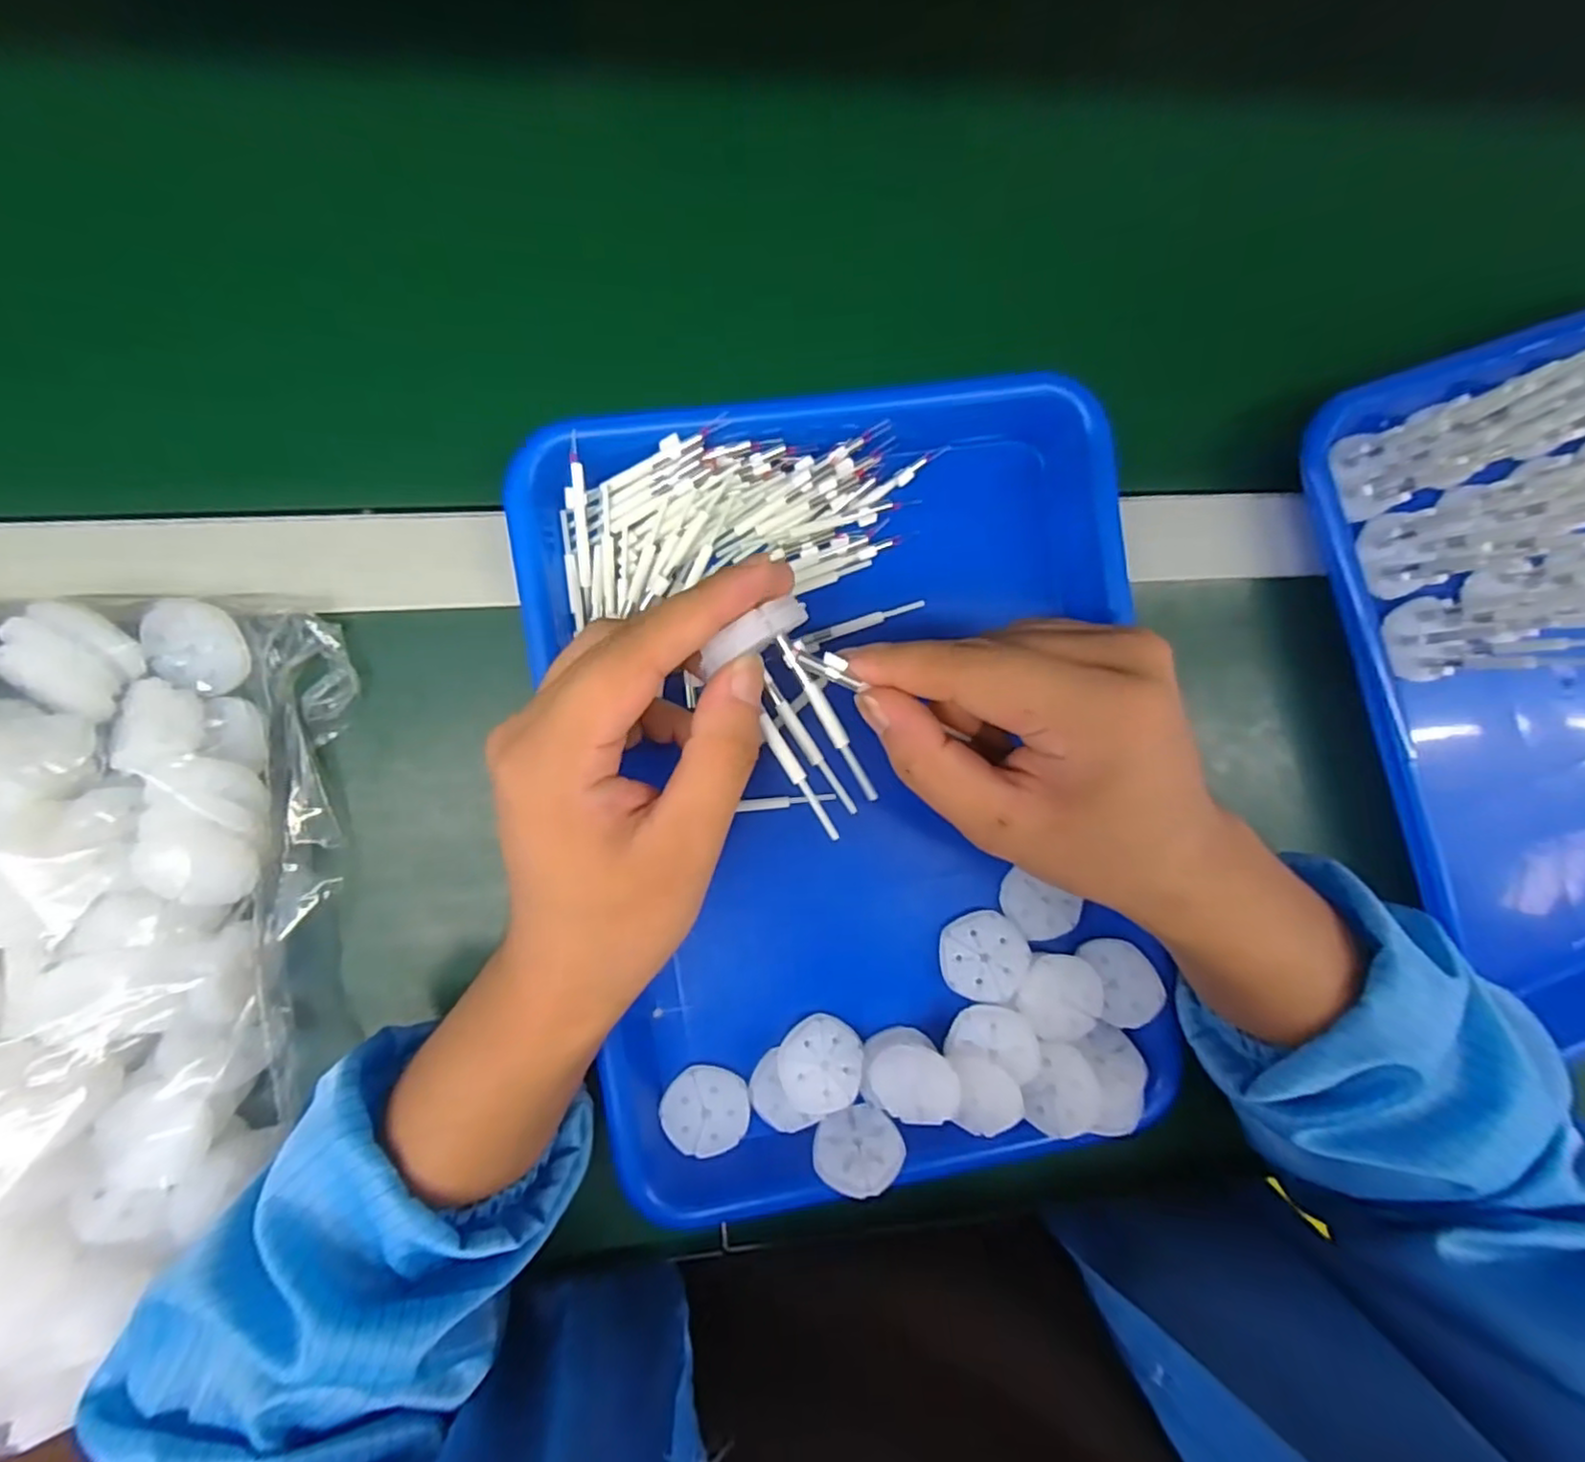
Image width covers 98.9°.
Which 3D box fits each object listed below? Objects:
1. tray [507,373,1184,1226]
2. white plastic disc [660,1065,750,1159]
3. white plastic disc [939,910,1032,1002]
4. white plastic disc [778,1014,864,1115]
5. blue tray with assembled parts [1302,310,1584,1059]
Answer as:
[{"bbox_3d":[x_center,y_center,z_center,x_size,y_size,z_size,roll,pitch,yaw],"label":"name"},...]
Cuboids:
[{"bbox_3d":[0.031,0.027,0.305,0.248,0.062,0.332,-9,93,-5],"label":"tray"},{"bbox_3d":[-0.037,0.167,0.297,0.038,0.005,0.035,0,92,-6],"label":"white plastic disc"},{"bbox_3d":[0.087,0.101,0.304,0.038,0.004,0.037,-1,80,7],"label":"white plastic disc"},{"bbox_3d":[0.012,0.145,0.296,0.037,0.004,0.038,4,71,-12],"label":"white plastic disc"},{"bbox_3d":[0.399,-0.011,0.321,0.236,0.080,0.364,-22,94,-4],"label":"blue tray with assembled parts"}]

